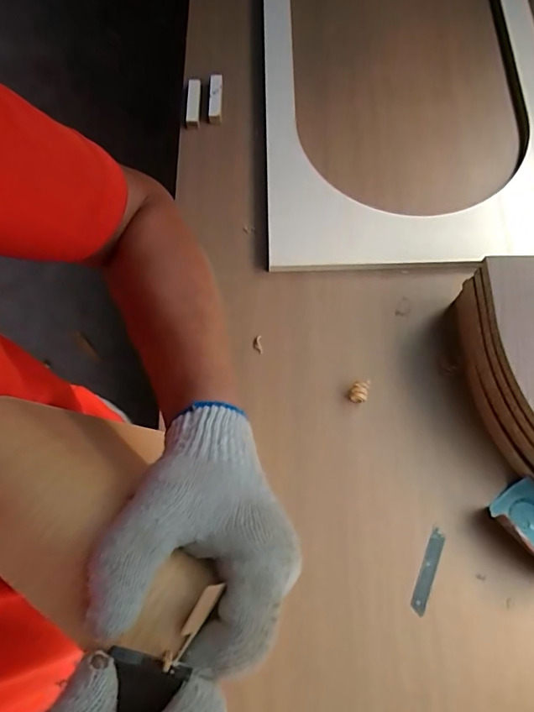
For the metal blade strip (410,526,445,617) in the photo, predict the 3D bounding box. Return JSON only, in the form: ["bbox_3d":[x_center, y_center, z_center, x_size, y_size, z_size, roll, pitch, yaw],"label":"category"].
[{"bbox_3d":[0.199,0.265,0.581,0.020,0.004,0.101,22,73,7],"label":"metal blade strip"}]

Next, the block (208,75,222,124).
[{"bbox_3d":[-0.087,-0.438,0.799,0.025,0.028,0.076,1,91,0],"label":"block"}]

